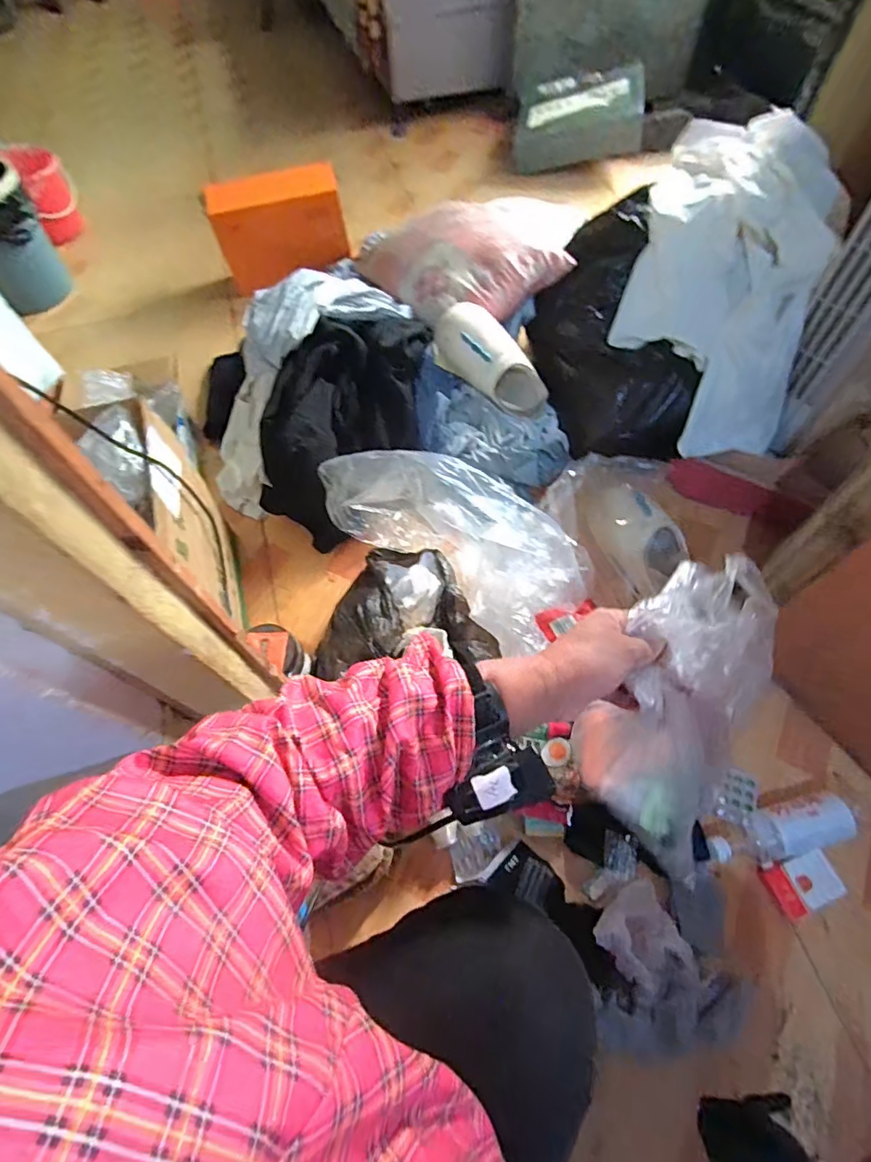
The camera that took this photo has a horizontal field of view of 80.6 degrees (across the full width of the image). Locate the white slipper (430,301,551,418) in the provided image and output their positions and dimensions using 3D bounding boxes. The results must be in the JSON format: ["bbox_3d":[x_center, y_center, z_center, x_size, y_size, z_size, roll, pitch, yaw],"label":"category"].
[{"bbox_3d":[0.115,-0.426,1.026,0.267,0.127,0.081,35,64,-18],"label":"white slipper"}]

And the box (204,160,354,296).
[{"bbox_3d":[-0.395,-0.912,1.321,0.326,0.193,0.135,-21,63,-9],"label":"box"}]

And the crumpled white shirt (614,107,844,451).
[{"bbox_3d":[0.545,-0.566,0.974,0.329,0.301,0.551,17,64,11],"label":"crumpled white shirt"}]

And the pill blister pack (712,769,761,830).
[{"bbox_3d":[0.461,0.330,0.787,0.053,0.010,0.083,2,48,39],"label":"pill blister pack"}]

